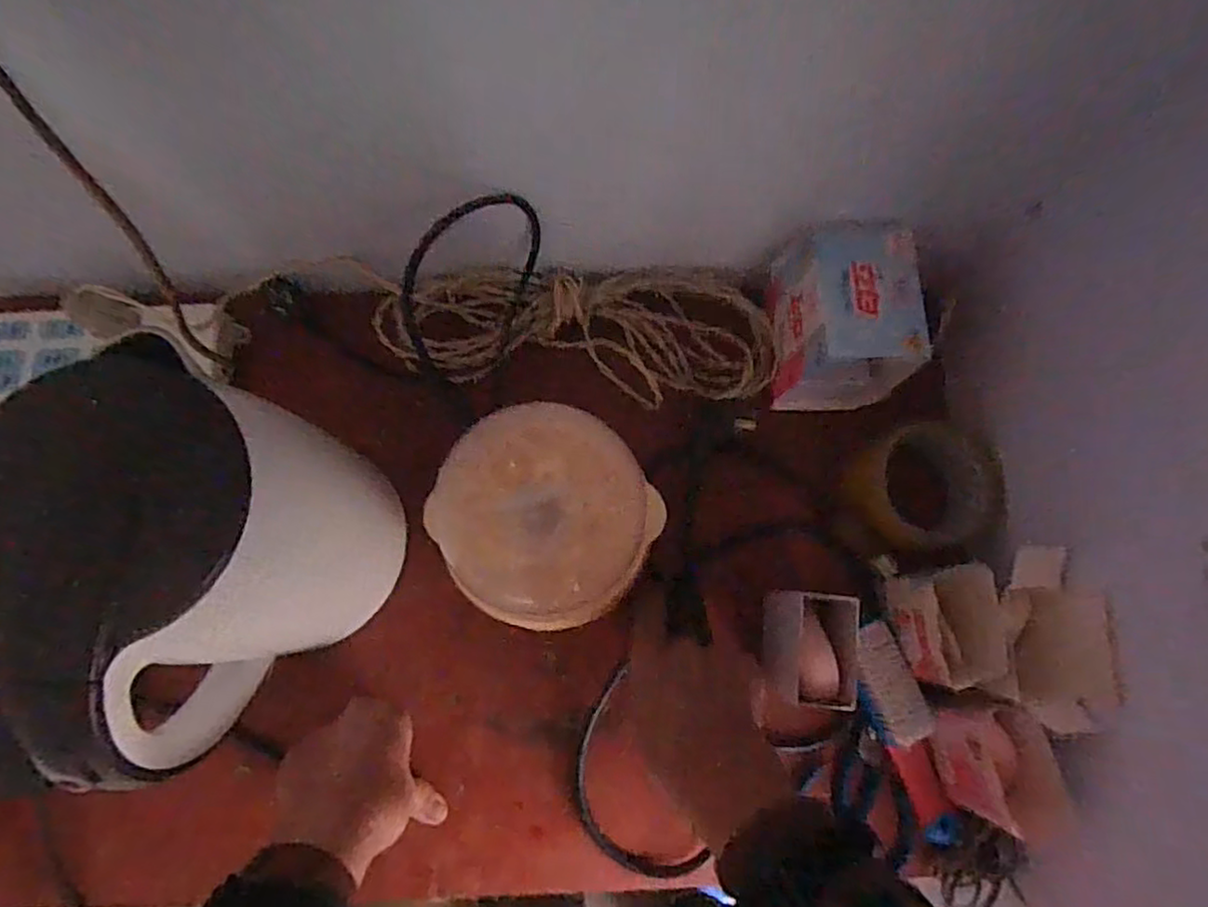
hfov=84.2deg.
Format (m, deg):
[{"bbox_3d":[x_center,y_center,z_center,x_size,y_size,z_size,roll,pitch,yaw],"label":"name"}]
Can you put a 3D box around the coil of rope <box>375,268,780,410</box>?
[{"bbox_3d":[-0.025,-0.097,0.519,0.307,0.046,0.104,4,80,-2],"label":"coil of rope"}]

